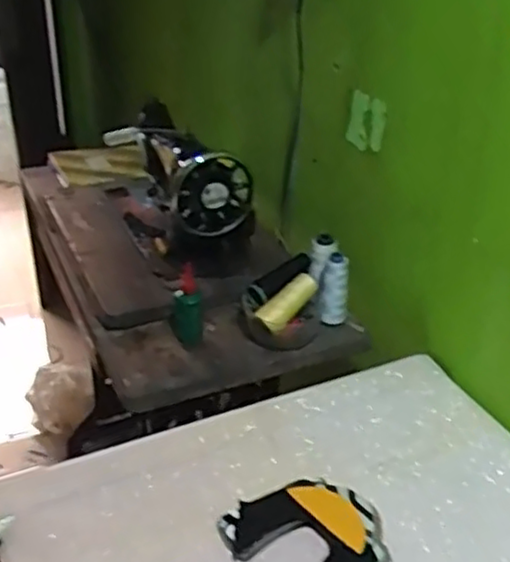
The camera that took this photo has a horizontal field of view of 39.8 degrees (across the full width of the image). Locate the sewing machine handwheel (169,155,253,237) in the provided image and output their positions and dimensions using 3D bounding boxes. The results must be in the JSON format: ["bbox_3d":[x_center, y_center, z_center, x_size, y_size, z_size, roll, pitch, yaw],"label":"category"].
[{"bbox_3d":[-0.069,-0.140,1.123,0.128,0.132,0.045,-17,36,-30],"label":"sewing machine handwheel"}]

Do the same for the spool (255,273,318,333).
[{"bbox_3d":[0.049,0.036,1.058,0.037,0.040,0.122,25,50,33],"label":"spool"}]

